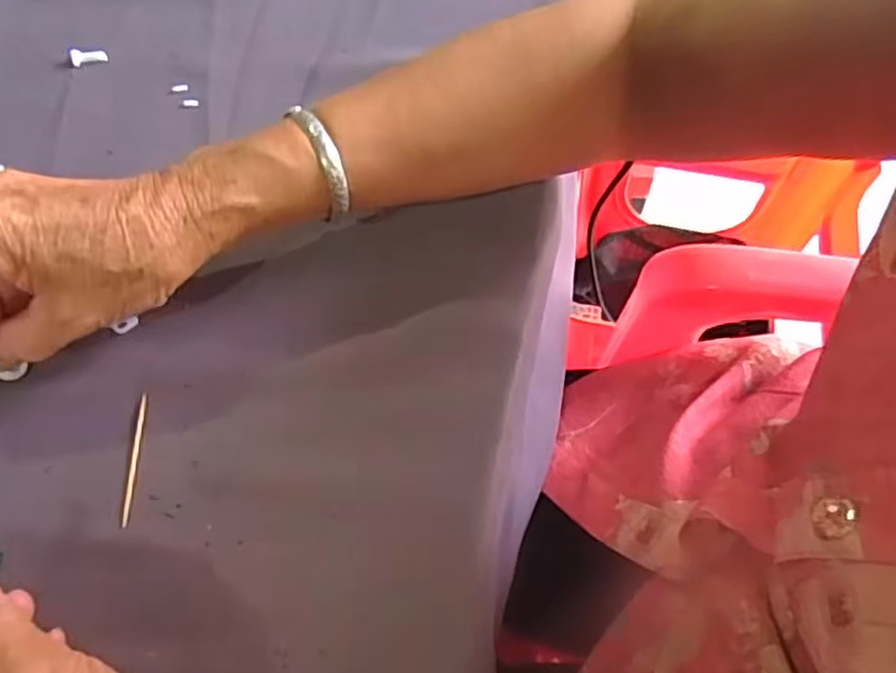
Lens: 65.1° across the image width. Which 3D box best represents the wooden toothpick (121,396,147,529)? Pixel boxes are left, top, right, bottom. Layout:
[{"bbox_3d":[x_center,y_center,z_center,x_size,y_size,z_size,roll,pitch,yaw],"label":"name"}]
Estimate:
[{"bbox_3d":[-0.140,0.055,0.313,0.004,0.004,0.060,-2,61,-1],"label":"wooden toothpick"}]

